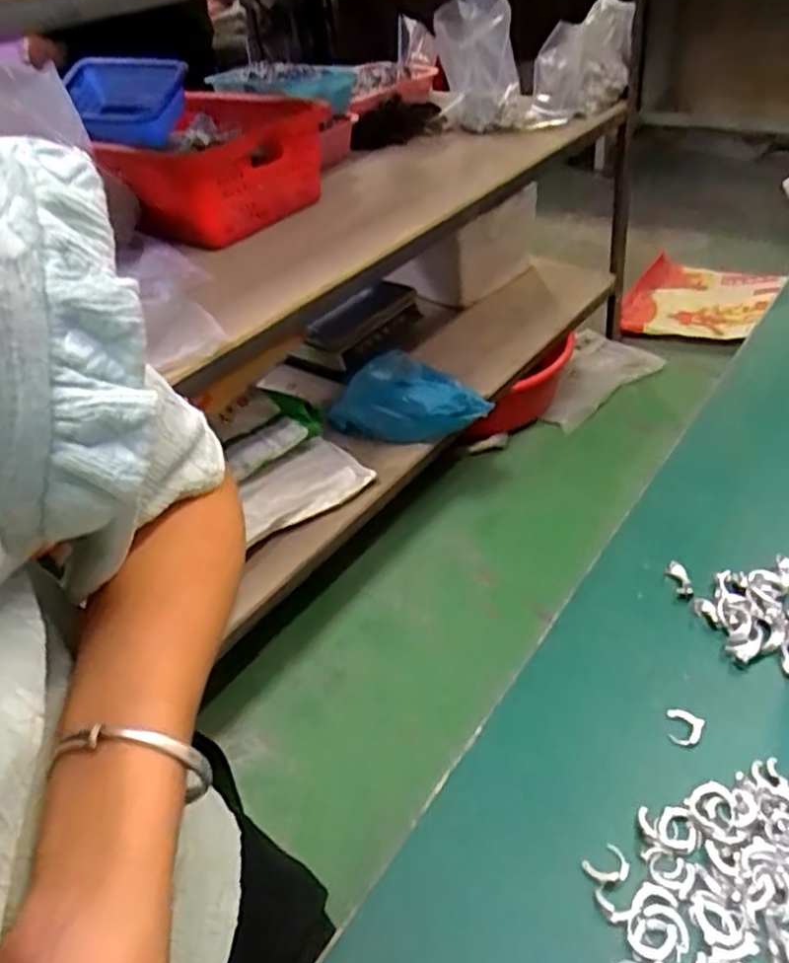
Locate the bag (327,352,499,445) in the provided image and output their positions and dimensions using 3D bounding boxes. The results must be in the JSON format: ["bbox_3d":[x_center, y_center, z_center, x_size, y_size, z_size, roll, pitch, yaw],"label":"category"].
[{"bbox_3d":[0.033,-0.157,1.283,0.285,0.099,0.162,15,46,27],"label":"bag"}]

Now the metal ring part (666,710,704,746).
[{"bbox_3d":[0.112,0.094,0.266,0.013,0.004,0.014,-4,41,4],"label":"metal ring part"}]

